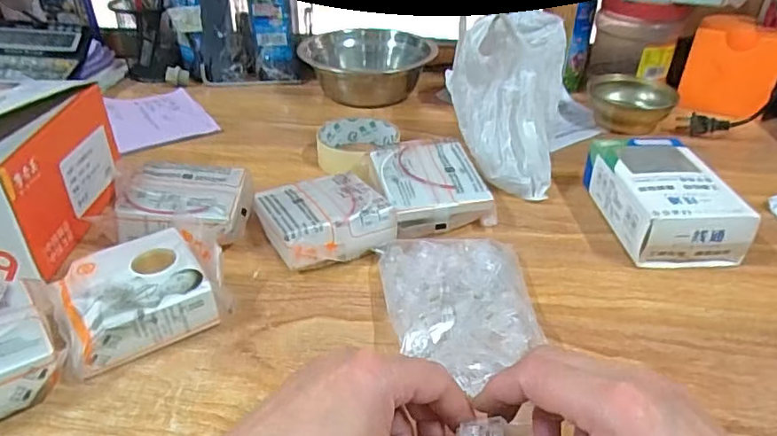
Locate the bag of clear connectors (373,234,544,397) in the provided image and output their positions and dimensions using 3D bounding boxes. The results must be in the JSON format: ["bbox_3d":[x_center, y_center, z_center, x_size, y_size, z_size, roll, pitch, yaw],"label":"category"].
[{"bbox_3d":[0.048,0.057,0.388,0.094,0.026,0.132,-3,34,-6],"label":"bag of clear connectors"}]

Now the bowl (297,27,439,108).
[{"bbox_3d":[-0.024,-0.196,0.730,0.138,0.069,0.138,1,34,0],"label":"bowl"}]

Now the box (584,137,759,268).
[{"bbox_3d":[0.229,-0.017,0.477,0.083,0.053,0.127,-2,34,-4],"label":"box"}]

